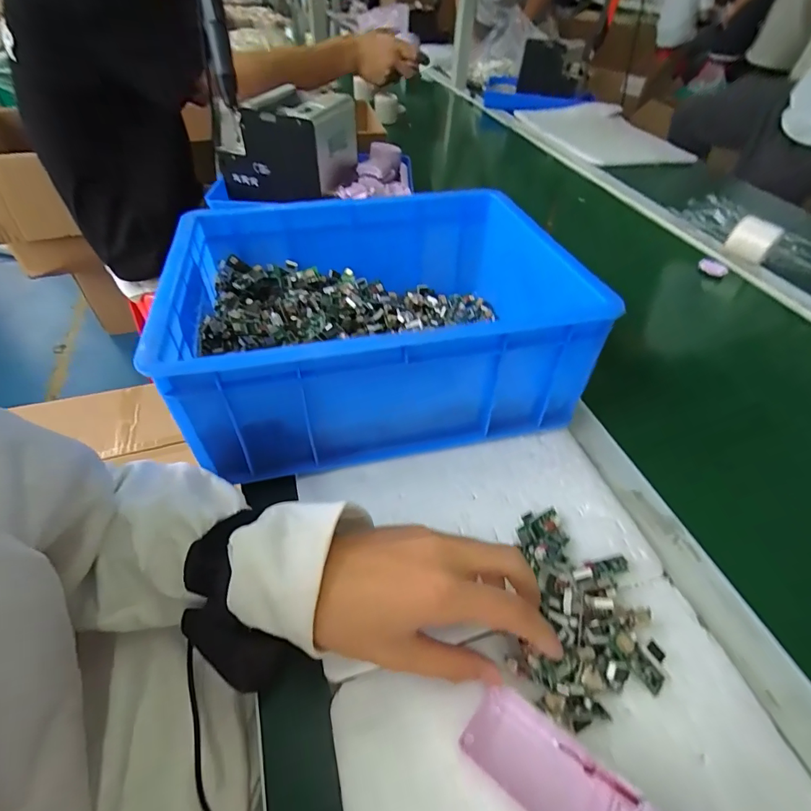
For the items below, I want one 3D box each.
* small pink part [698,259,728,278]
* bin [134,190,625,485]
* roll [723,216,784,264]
[{"bbox_3d":[0.462,-0.206,0.651,0.014,0.015,0.040,-28,52,-25],"label":"small pink part"},{"bbox_3d":[-0.030,-0.084,0.420,0.328,0.132,0.255,-9,48,-10],"label":"bin"},{"bbox_3d":[0.531,-0.253,0.663,0.061,0.058,0.052,33,54,25],"label":"roll"}]

